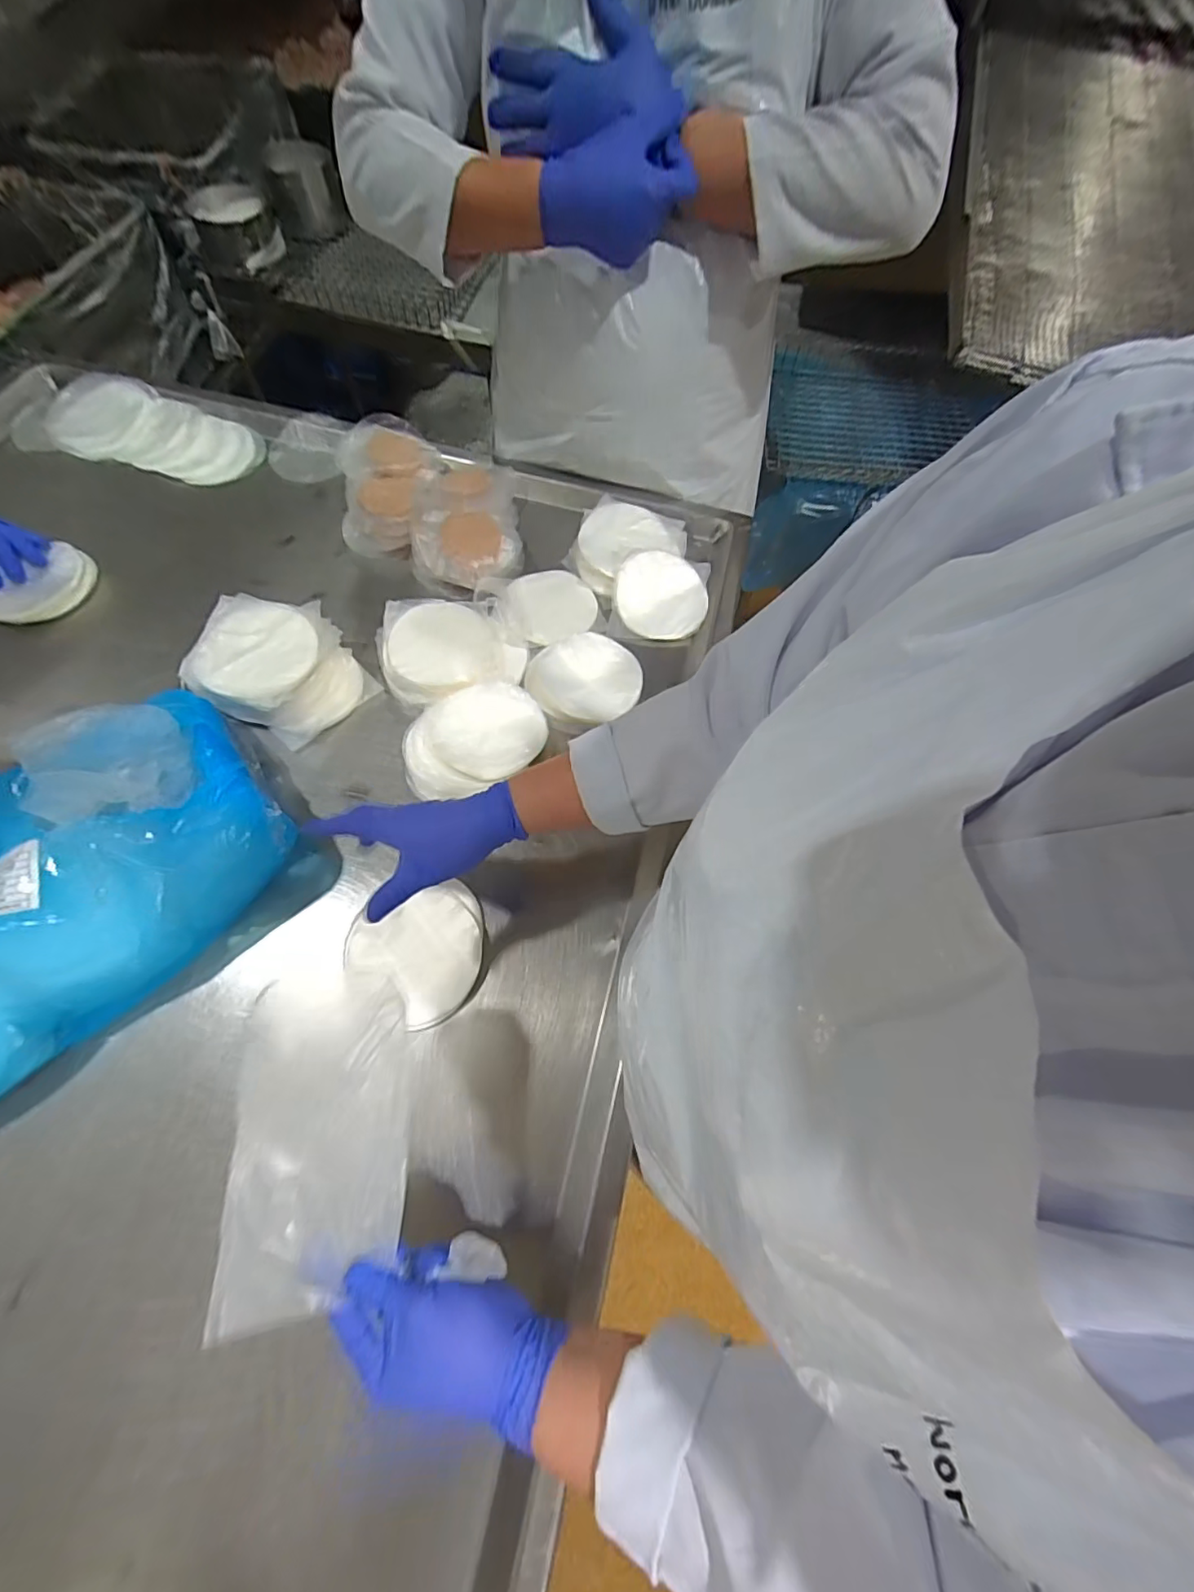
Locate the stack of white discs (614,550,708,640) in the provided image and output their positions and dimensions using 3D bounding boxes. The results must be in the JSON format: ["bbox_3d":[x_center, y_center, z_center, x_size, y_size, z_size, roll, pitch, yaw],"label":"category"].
[{"bbox_3d":[0.087,-0.270,0.732,0.127,0.015,0.117,-7,88,-16],"label":"stack of white discs"}]

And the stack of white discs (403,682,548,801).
[{"bbox_3d":[-0.139,-0.069,0.624,0.162,0.034,0.119,-14,68,-8],"label":"stack of white discs"}]

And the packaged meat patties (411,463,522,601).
[{"bbox_3d":[-0.181,-0.385,0.744,0.139,0.073,0.230,-7,67,-5],"label":"packaged meat patties"}]

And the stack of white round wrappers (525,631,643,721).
[{"bbox_3d":[-0.016,-0.142,0.665,0.132,0.033,0.120,28,69,9],"label":"stack of white round wrappers"}]

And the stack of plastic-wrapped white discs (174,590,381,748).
[{"bbox_3d":[-0.373,-0.152,0.629,0.174,0.074,0.156,40,71,14],"label":"stack of plastic-wrapped white discs"}]

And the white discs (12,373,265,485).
[{"bbox_3d":[-0.670,-0.541,0.806,0.332,0.027,0.152,19,68,6],"label":"white discs"}]

